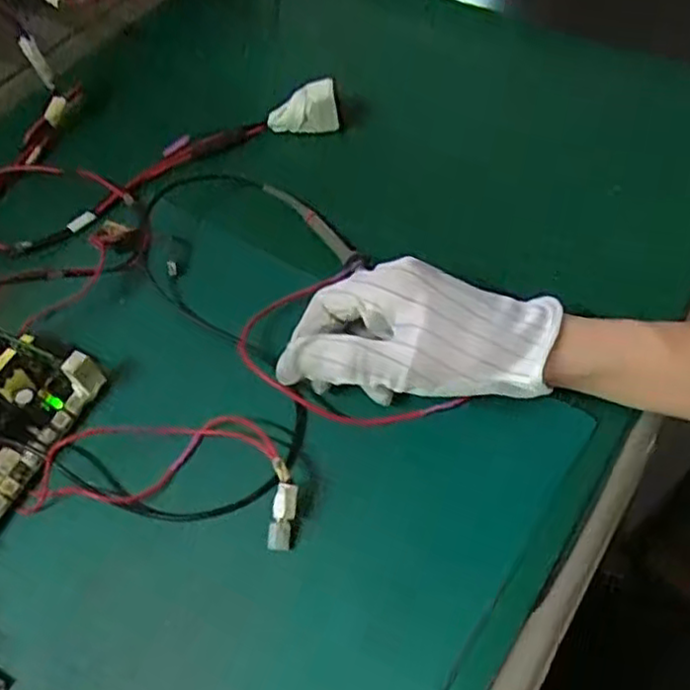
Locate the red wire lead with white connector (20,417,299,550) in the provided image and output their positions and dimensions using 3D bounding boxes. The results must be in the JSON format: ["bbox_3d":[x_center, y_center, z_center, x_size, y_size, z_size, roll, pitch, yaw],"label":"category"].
[{"bbox_3d":[-0.094,0.063,0.365,0.144,0.025,0.063,7,56,9],"label":"red wire lead with white connector"}]

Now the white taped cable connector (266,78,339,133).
[{"bbox_3d":[-0.034,-0.186,0.537,0.054,0.037,0.015,-8,55,0],"label":"white taped cable connector"}]

